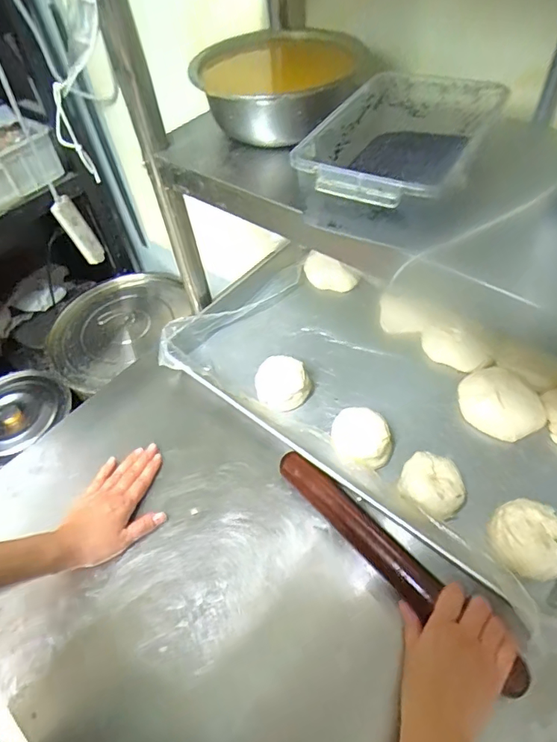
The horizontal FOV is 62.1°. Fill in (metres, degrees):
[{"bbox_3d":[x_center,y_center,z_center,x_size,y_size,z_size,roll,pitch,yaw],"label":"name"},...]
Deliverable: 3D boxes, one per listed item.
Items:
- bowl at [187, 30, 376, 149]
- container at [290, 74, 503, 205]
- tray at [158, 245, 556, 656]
[{"bbox_3d":[0.003,-0.341,0.555,0.188,0.069,0.189,-3,52,4],"label":"bowl"},{"bbox_3d":[0.118,-0.204,0.436,0.129,0.062,0.220,25,59,23],"label":"container"},{"bbox_3d":[0.146,0.016,0.638,0.595,0.059,0.318,34,62,27],"label":"tray"}]

